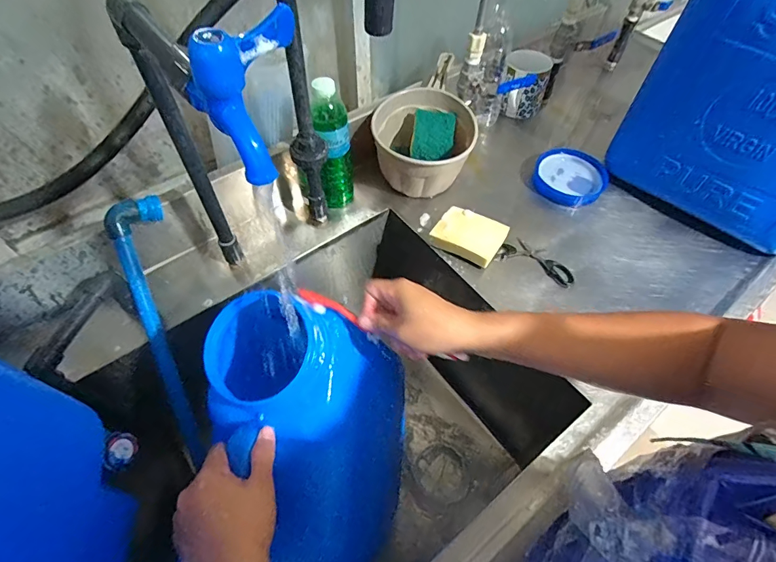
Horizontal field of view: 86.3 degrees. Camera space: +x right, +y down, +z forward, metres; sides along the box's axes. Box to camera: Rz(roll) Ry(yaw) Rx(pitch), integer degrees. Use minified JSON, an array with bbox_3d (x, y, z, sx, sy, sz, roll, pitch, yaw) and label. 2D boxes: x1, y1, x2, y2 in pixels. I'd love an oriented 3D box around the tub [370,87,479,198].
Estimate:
[{"bbox_3d":[0.059,-0.222,0.705,0.161,0.109,0.183,-3,55,-4],"label":"tub"}]

